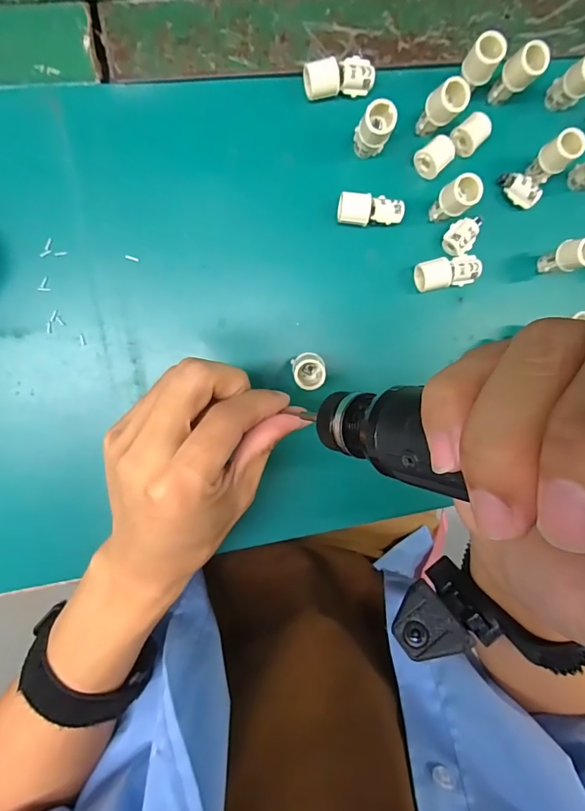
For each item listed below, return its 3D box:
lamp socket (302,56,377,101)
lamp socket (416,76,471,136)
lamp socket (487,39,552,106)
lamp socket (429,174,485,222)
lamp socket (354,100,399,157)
[{"bbox_3d":[0.030,-0.210,0.278,0.046,0.014,0.017,-15,94,-7],"label":"lamp socket"},{"bbox_3d":[0.095,-0.189,0.278,0.020,0.038,0.017,34,88,-8],"label":"lamp socket"},{"bbox_3d":[0.146,-0.214,0.281,0.020,0.036,0.017,44,86,-7],"label":"lamp socket"},{"bbox_3d":[0.104,-0.133,0.283,0.017,0.041,0.020,-40,97,-4],"label":"lamp socket"},{"bbox_3d":[0.051,-0.171,0.273,0.020,0.037,0.018,29,88,-8],"label":"lamp socket"}]

